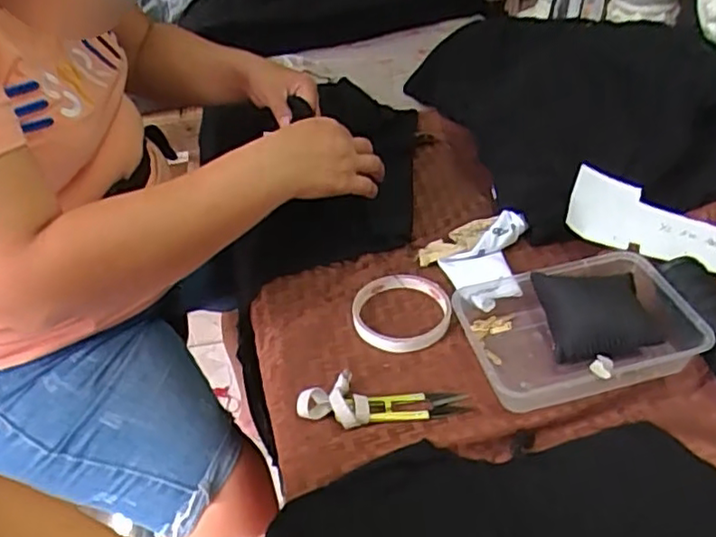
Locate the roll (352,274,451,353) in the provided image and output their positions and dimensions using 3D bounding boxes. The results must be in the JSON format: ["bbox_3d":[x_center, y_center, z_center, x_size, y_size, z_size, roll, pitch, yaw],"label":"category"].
[{"bbox_3d":[0.037,0.034,0.556,0.083,0.011,0.088,-2,43,2],"label":"roll"}]

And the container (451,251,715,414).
[{"bbox_3d":[0.176,0.048,0.519,0.173,0.040,0.126,-9,43,-6],"label":"container"}]

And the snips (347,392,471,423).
[{"bbox_3d":[0.037,0.102,0.483,0.089,0.009,0.023,-5,43,-1],"label":"snips"}]

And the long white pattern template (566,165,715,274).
[{"bbox_3d":[0.314,-0.030,0.576,0.241,0.035,0.088,10,45,15],"label":"long white pattern template"}]

